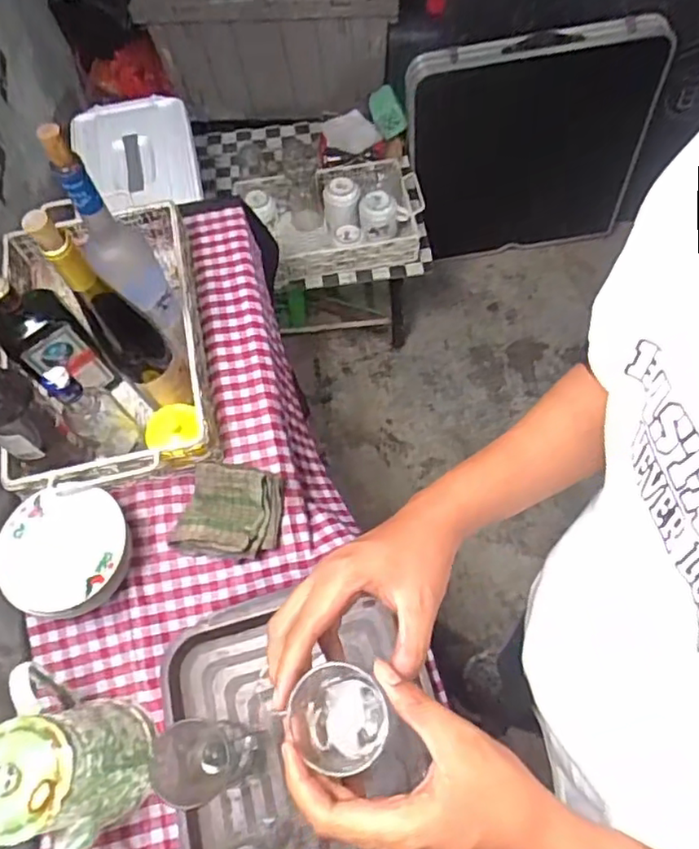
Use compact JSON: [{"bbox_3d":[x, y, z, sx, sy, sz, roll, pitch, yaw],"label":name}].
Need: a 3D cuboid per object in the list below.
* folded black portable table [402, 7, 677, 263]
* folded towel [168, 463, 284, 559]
[{"bbox_3d":[0.465,-0.720,1.649,0.620,0.610,0.080,-8,64,0],"label":"folded black portable table"},{"bbox_3d":[-0.150,0.109,0.775,0.127,0.040,0.116,9,65,8],"label":"folded towel"}]

